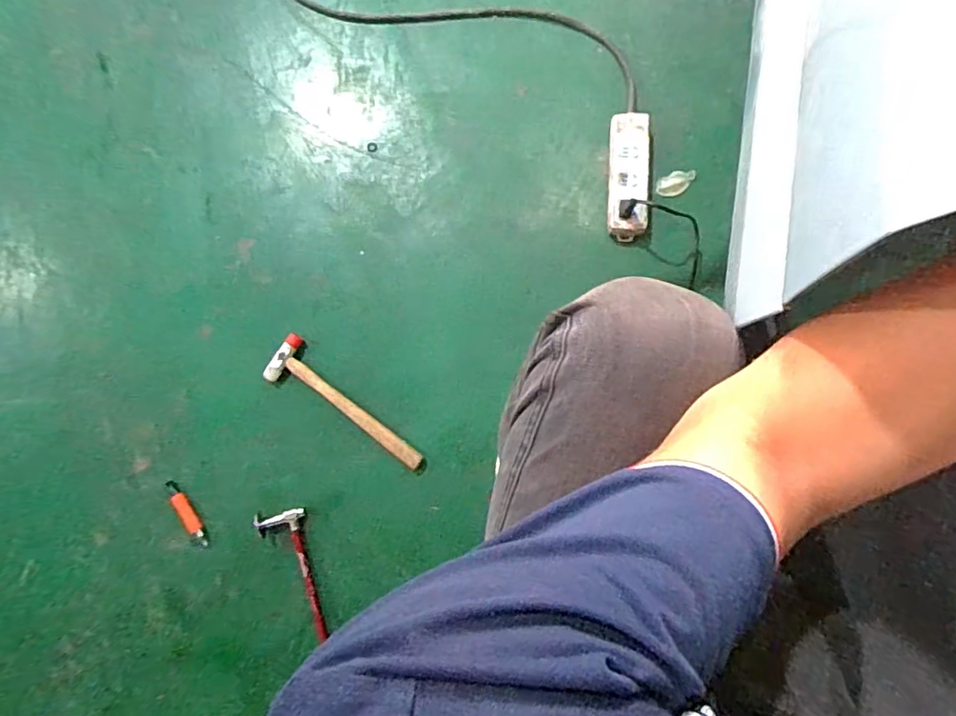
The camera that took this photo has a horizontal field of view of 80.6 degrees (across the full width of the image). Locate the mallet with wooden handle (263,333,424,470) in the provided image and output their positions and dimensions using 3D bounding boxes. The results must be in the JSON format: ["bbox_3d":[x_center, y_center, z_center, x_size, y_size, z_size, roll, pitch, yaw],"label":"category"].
[{"bbox_3d":[-0.191,0.072,0.806,0.269,0.033,0.075,37,89,7],"label":"mallet with wooden handle"}]

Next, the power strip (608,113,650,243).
[{"bbox_3d":[0.216,-0.261,0.804,0.053,0.028,0.181,2,85,5],"label":"power strip"}]

